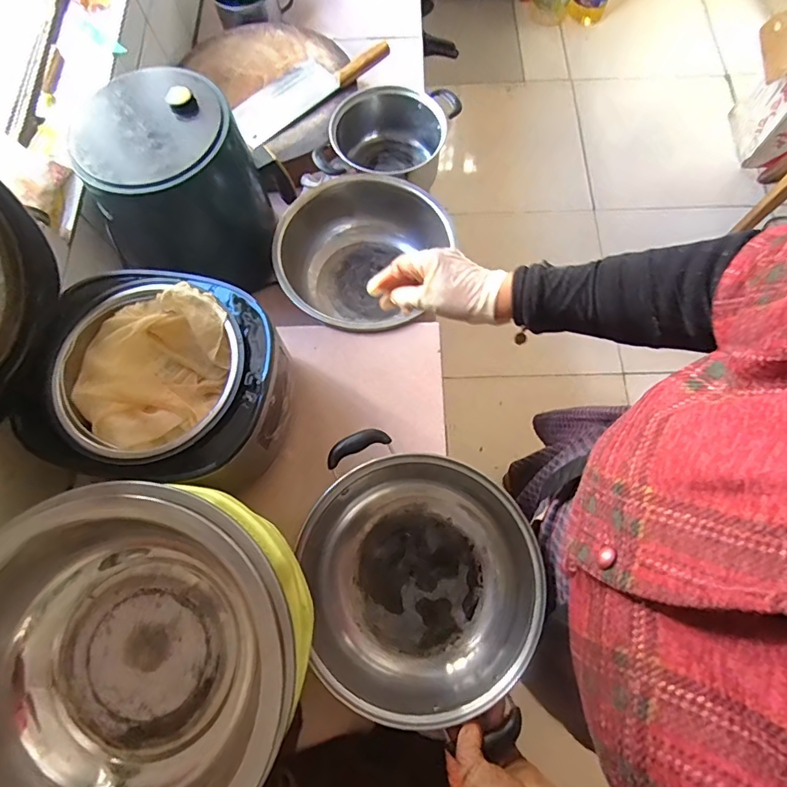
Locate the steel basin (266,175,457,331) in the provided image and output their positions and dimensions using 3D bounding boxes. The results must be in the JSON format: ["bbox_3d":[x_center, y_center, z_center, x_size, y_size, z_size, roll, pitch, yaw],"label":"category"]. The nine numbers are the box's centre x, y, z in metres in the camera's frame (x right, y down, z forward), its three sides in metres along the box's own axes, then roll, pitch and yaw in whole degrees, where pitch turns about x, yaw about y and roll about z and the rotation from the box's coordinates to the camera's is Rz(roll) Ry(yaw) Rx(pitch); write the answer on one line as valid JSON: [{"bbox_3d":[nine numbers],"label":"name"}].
[{"bbox_3d":[-0.051,-0.217,0.795,0.249,0.116,0.280,32,75,10],"label":"steel basin"}]

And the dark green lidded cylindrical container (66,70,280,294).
[{"bbox_3d":[-0.302,-0.314,0.733,0.186,0.244,0.225,-3,72,0],"label":"dark green lidded cylindrical container"}]

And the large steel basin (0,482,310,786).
[{"bbox_3d":[-0.227,0.237,0.419,0.305,0.113,0.268,-35,75,-10],"label":"large steel basin"}]

